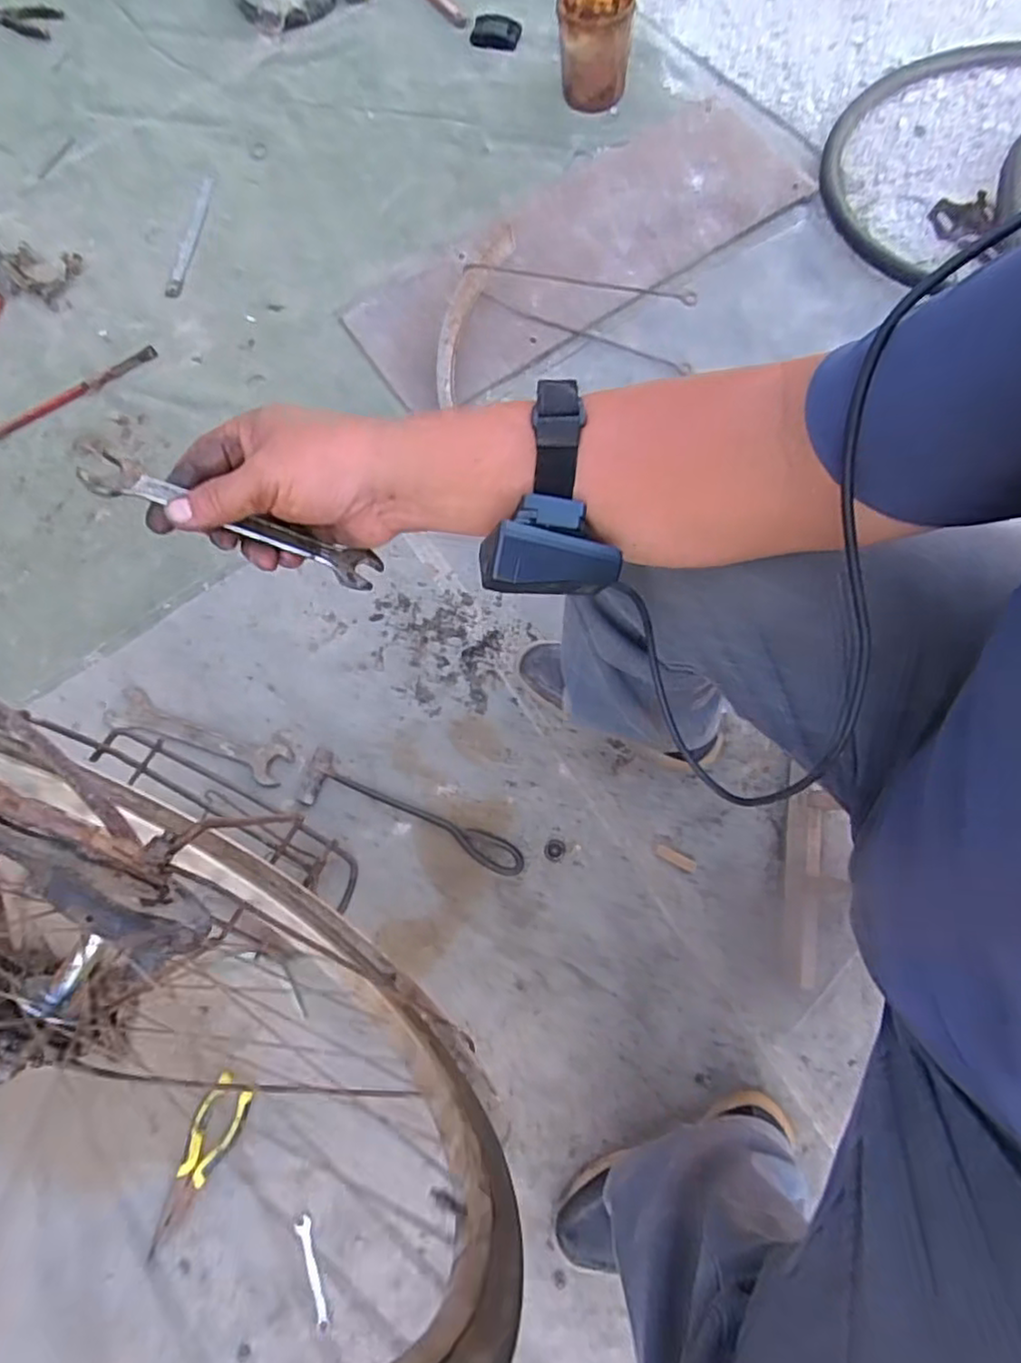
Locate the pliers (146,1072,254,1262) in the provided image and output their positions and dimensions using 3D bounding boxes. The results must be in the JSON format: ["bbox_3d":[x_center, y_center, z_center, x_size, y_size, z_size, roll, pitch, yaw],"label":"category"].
[{"bbox_3d":[-0.357,0.552,0.760,0.050,0.019,0.198,23,77,10],"label":"pliers"}]

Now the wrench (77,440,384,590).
[{"bbox_3d":[-0.152,-0.089,0.370,0.162,0.009,0.027,20,73,-14],"label":"wrench"}]

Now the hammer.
[{"bbox_3d":[-0.122,0.166,0.858,0.298,0.018,0.071,18,76,8],"label":"hammer"}]

